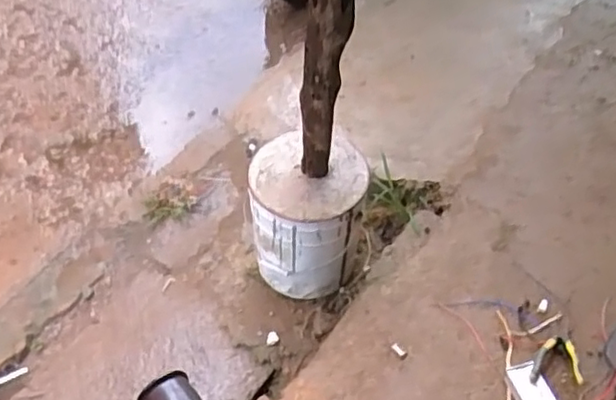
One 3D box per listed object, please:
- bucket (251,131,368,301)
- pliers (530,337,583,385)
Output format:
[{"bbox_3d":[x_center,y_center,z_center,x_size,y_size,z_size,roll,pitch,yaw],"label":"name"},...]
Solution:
[{"bbox_3d":[0.002,0.042,1.697,0.290,0.386,0.270,-1,52,1],"label":"bucket"},{"bbox_3d":[0.539,0.350,1.412,0.106,0.040,0.123,5,52,6],"label":"pliers"}]

